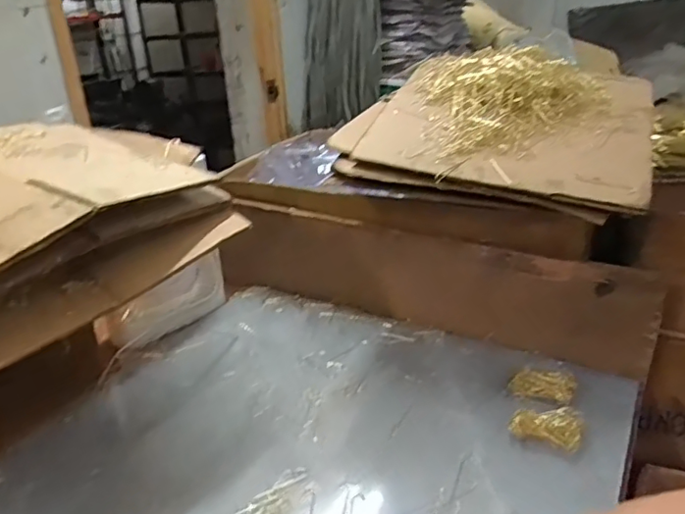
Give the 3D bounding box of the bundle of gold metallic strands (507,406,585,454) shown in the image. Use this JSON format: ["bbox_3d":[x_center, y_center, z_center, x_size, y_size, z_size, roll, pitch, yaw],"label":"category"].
[{"bbox_3d":[0.222,0.176,0.611,0.069,0.017,0.057,10,27,31],"label":"bundle of gold metallic strands"}]

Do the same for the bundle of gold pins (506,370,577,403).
[{"bbox_3d":[0.235,0.149,0.669,0.072,0.016,0.034,3,23,16],"label":"bundle of gold pins"}]

